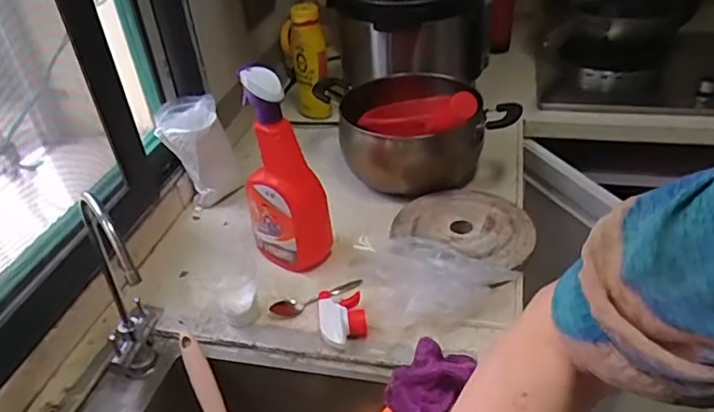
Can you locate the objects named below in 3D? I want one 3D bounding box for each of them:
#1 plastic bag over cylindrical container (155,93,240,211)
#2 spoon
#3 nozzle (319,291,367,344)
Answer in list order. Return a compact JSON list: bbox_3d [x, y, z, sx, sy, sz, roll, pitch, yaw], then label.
[{"bbox_3d":[-0.271,-0.095,0.987,0.108,0.151,0.117,-17,37,-15],"label":"plastic bag over cylindrical container"},{"bbox_3d":[-0.053,0.122,0.786,0.133,0.011,0.031,-20,38,-19],"label":"spoon"},{"bbox_3d":[-0.019,0.144,0.741,0.059,0.026,0.089,-10,36,-6],"label":"nozzle"}]

